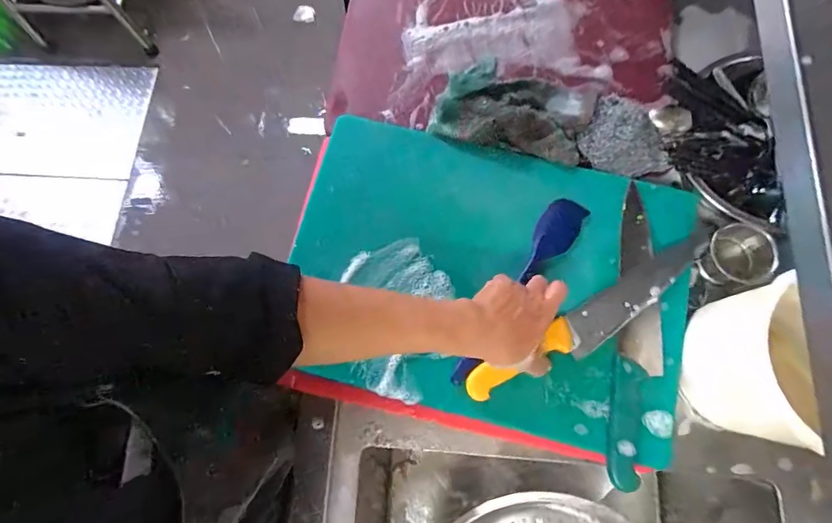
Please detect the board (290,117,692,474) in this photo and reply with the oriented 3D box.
[{"bbox_3d":[0.088,0.020,0.536,0.492,0.019,0.342,15,76,6],"label":"board"}]

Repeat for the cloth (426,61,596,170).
[{"bbox_3d":[0.137,-0.221,0.589,0.203,0.039,0.147,17,77,8],"label":"cloth"}]

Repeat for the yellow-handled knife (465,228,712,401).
[{"bbox_3d":[0.219,0.069,0.508,0.352,0.013,0.049,-30,73,-8],"label":"yellow-handled knife"}]

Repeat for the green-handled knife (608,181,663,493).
[{"bbox_3d":[0.268,0.081,0.512,0.055,0.020,0.353,10,76,6],"label":"green-handled knife"}]

